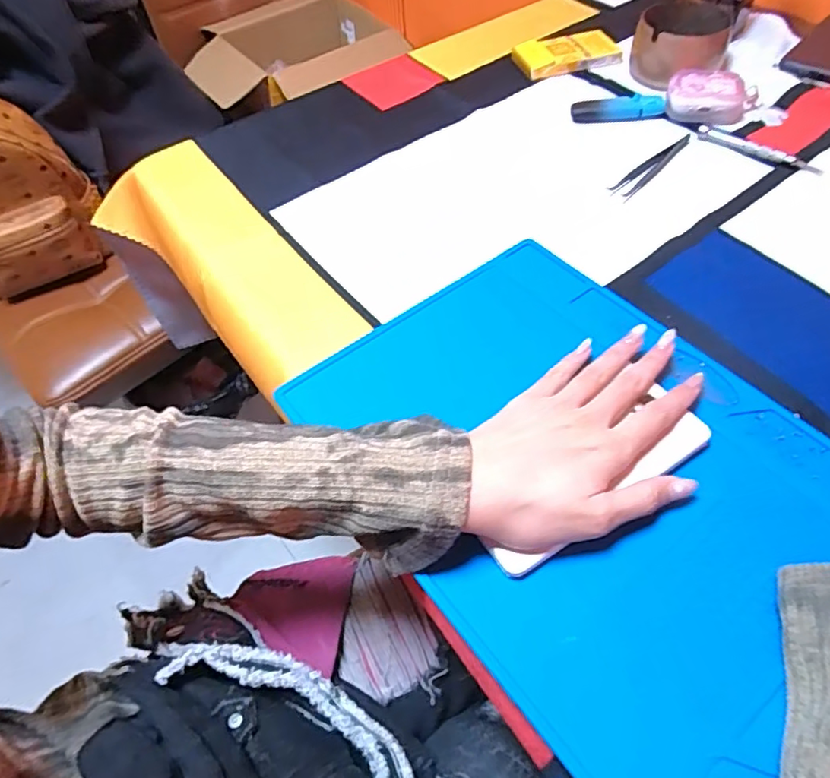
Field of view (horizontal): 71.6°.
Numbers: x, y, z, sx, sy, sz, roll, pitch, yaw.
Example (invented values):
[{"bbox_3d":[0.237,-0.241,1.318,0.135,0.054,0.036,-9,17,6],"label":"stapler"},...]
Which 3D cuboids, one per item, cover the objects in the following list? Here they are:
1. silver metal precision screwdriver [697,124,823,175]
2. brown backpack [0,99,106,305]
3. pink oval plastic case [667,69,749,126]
[{"bbox_3d":[0.292,-0.204,0.490,0.103,0.010,0.012,34,64,26],"label":"silver metal precision screwdriver"},{"bbox_3d":[-0.584,-0.257,0.821,0.226,0.264,0.103,-33,58,-17],"label":"brown backpack"},{"bbox_3d":[0.267,-0.269,0.530,0.067,0.026,0.048,17,58,17],"label":"pink oval plastic case"}]

